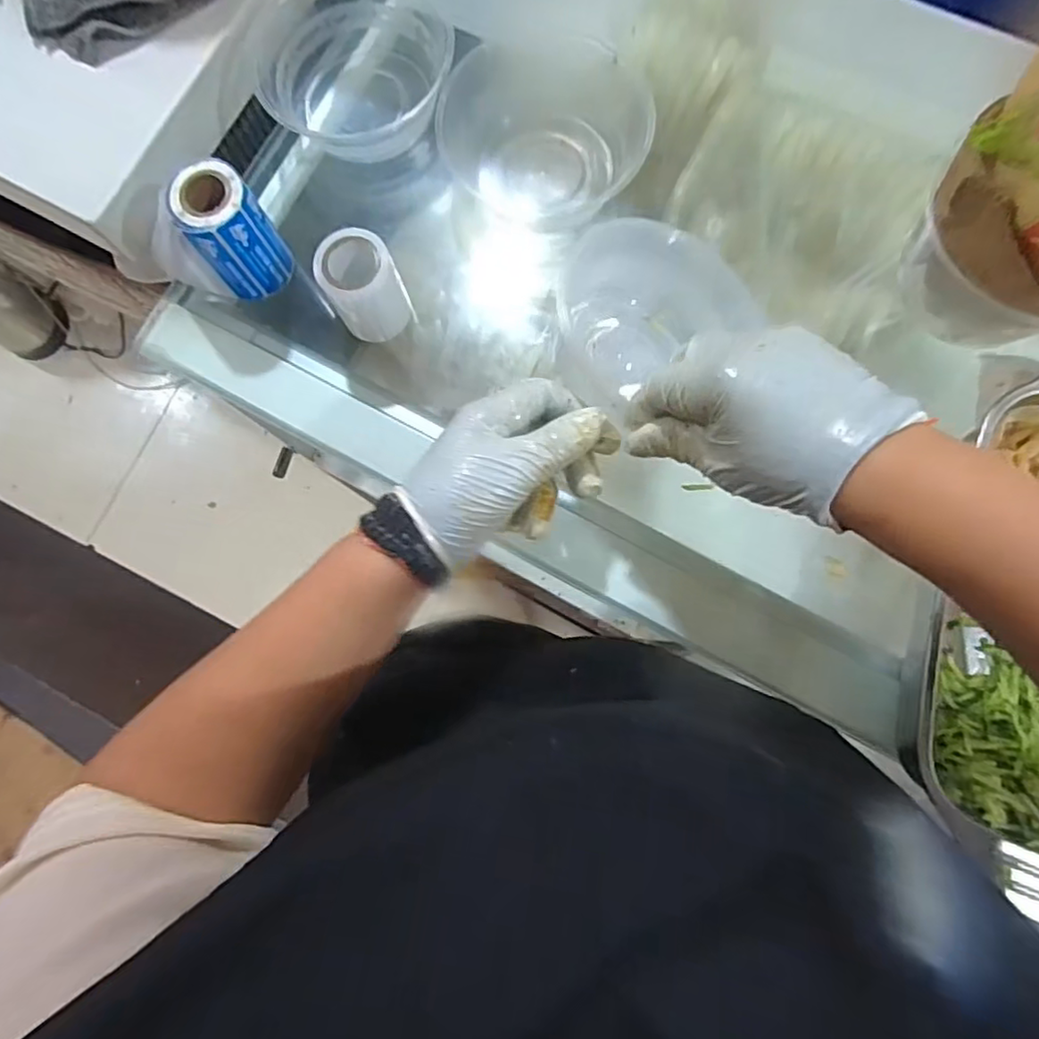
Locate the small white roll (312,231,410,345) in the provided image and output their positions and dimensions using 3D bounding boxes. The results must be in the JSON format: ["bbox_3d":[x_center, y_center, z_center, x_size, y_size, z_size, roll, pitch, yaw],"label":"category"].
[{"bbox_3d":[-0.101,-0.152,0.416,0.045,0.065,0.041,0,81,3],"label":"small white roll"}]

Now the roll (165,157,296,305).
[{"bbox_3d":[-0.188,-0.185,0.414,0.053,0.085,0.047,-40,81,-4],"label":"roll"}]

